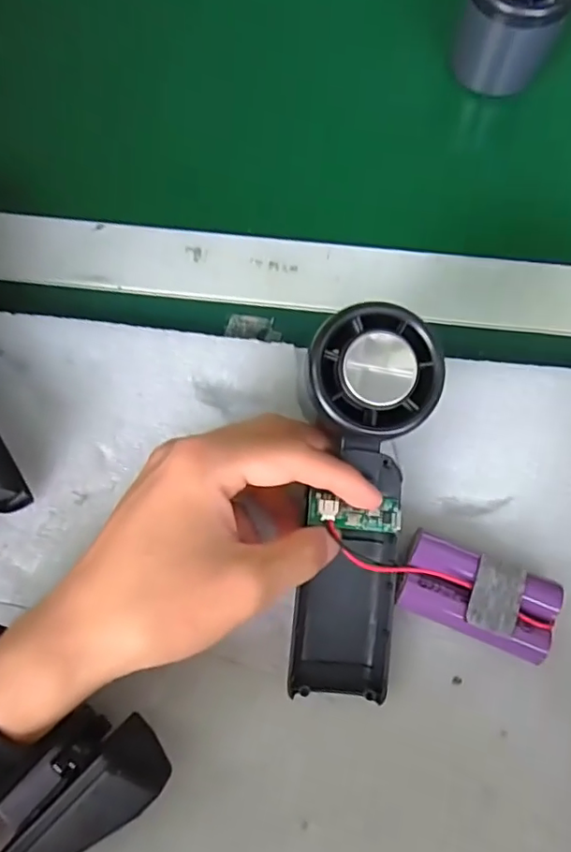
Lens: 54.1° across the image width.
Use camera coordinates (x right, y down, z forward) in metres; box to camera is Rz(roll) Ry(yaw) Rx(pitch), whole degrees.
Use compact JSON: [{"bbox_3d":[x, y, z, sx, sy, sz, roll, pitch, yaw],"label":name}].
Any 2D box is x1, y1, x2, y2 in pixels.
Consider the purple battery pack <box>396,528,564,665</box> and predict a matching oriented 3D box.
[{"bbox_3d":[0.084,0.075,0.247,0.066,0.021,0.034,20,77,6],"label":"purple battery pack"}]

